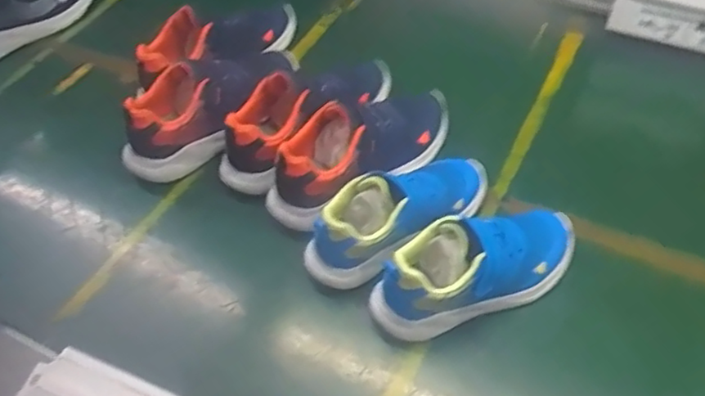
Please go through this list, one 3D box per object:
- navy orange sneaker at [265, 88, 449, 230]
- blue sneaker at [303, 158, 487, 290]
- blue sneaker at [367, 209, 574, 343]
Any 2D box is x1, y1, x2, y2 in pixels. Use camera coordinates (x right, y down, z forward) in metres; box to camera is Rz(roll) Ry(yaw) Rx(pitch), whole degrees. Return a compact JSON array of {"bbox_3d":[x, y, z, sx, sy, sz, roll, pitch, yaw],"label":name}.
[{"bbox_3d":[0.013,-0.066,0.704,0.252,0.085,0.086,-32,58,-20],"label":"navy orange sneaker"},{"bbox_3d":[0.050,0.006,0.649,0.222,0.079,0.073,-28,57,-18],"label":"blue sneaker"},{"bbox_3d":[0.125,0.062,0.605,0.223,0.083,0.083,-19,54,-12],"label":"blue sneaker"}]

